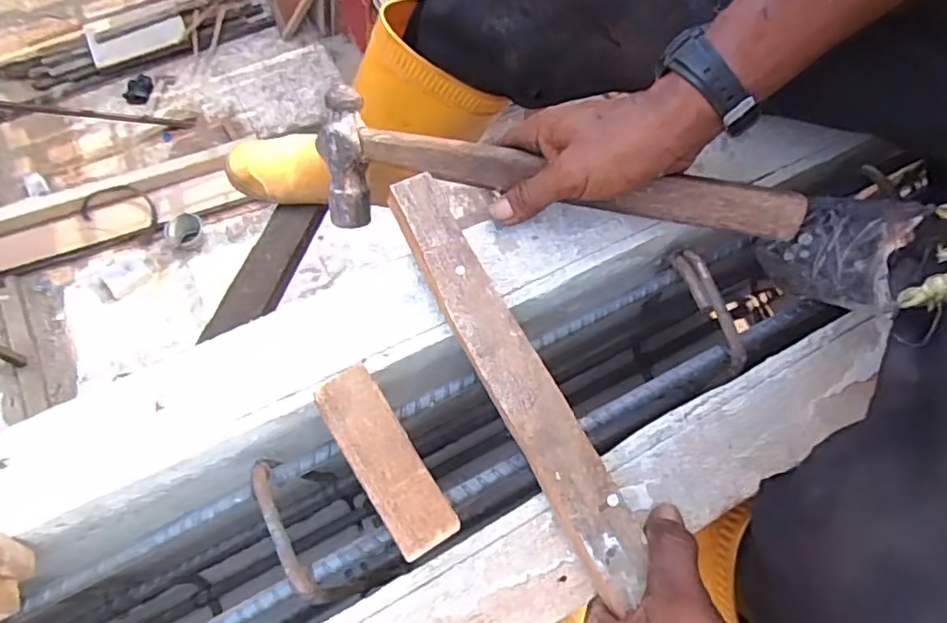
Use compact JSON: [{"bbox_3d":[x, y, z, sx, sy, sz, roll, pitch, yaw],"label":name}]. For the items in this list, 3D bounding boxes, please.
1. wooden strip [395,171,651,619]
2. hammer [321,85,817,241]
[{"bbox_3d":[0.020,0.029,0.358,0.034,0.009,0.270,-25,70,-11],"label":"wooden strip"},{"bbox_3d":[0.045,-0.101,0.408,0.311,0.091,0.032,4,23,18],"label":"hammer"}]

